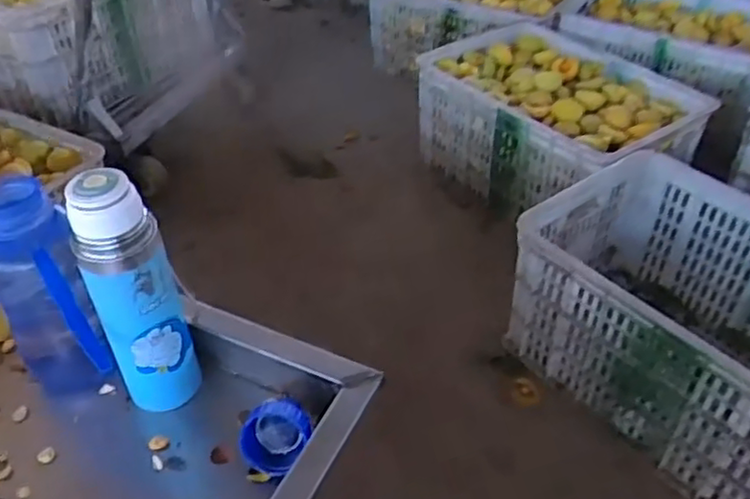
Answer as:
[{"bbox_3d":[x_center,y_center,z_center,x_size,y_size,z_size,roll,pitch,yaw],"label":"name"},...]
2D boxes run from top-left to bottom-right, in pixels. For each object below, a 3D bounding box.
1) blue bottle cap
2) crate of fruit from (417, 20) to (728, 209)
[{"bbox_3d":[-0.083,0.160,0.582,0.059,0.059,0.027,-6,11,9],"label":"blue bottle cap"},{"bbox_3d":[0.394,-0.273,1.525,0.373,0.266,0.551,-28,47,-29],"label":"crate of fruit"}]

